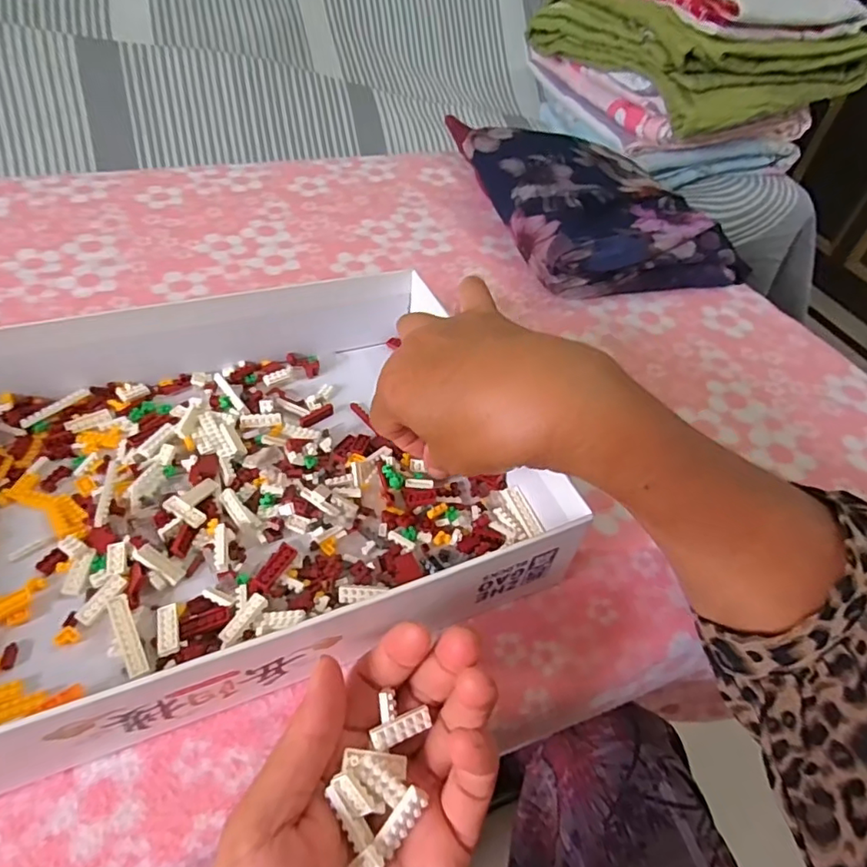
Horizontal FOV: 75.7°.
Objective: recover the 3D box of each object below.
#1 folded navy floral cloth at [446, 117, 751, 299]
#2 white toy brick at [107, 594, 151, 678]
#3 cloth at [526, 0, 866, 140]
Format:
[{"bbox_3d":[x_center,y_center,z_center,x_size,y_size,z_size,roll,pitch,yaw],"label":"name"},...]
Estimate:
[{"bbox_3d":[0.156,-0.228,0.545,0.200,0.061,0.228,-11,50,-14],"label":"folded navy floral cloth"},{"bbox_3d":[-0.137,0.090,0.251,0.008,0.006,0.040,-24,54,-23],"label":"white toy brick"},{"bbox_3d":[0.441,-0.688,0.970,0.388,0.112,0.485,-10,48,-17],"label":"cloth"}]

